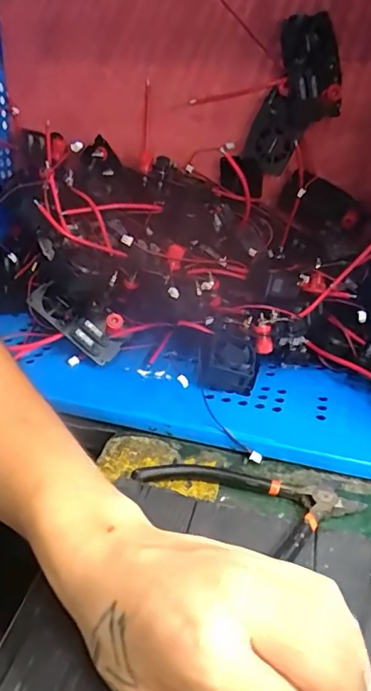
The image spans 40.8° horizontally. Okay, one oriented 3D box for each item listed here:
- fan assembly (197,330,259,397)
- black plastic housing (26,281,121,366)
[{"bbox_3d":[0.039,0.016,0.454,0.051,0.035,0.049,5,30,5],"label":"fan assembly"},{"bbox_3d":[-0.105,-0.023,0.473,0.095,0.024,0.027,39,40,5],"label":"black plastic housing"}]

